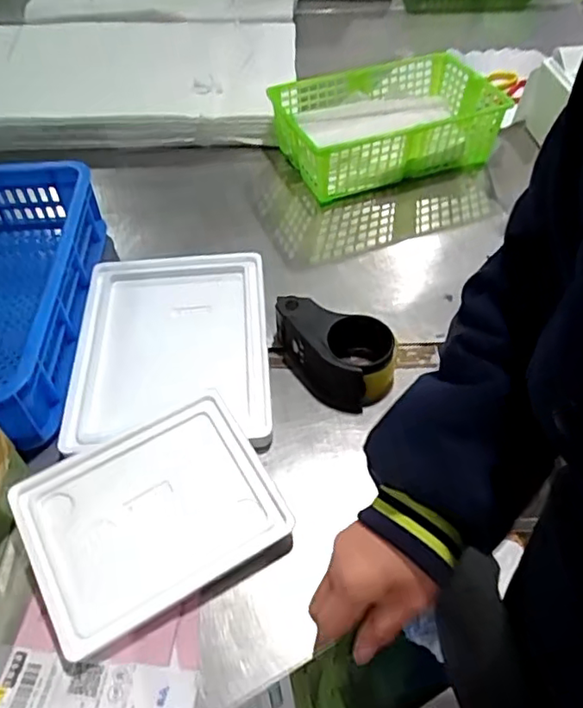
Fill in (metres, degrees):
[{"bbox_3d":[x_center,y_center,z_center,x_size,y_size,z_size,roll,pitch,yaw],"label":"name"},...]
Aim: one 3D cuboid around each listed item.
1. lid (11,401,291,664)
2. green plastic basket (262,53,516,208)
[{"bbox_3d":[-0.136,0.154,0.586,0.234,0.038,0.184,-24,52,-18],"label":"lid"},{"bbox_3d":[0.160,-0.376,0.997,0.358,0.130,0.211,-19,50,-14],"label":"green plastic basket"}]

